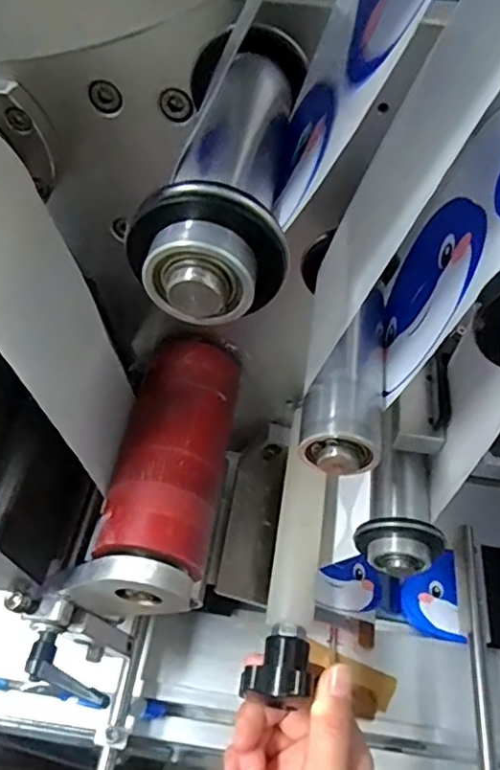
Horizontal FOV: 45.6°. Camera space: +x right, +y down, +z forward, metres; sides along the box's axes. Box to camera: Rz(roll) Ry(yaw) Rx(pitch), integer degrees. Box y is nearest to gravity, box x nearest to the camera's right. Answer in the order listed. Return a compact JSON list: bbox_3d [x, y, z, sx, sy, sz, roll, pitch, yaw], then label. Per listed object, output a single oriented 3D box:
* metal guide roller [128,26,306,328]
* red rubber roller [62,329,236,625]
[{"bbox_3d":[-0.004,-0.072,0.183,0.037,0.032,0.117,7,53,3],"label":"metal guide roller"},{"bbox_3d":[-0.052,0.051,0.342,0.073,0.065,0.157,9,53,4],"label":"red rubber roller"}]

